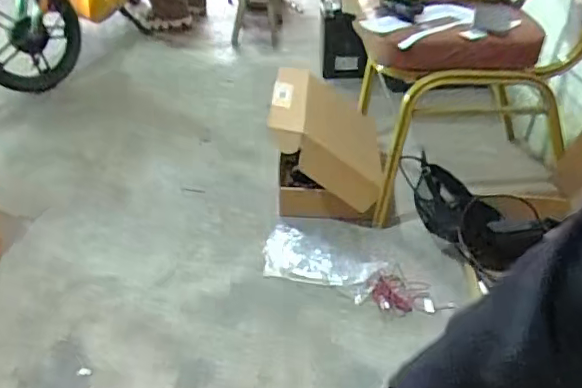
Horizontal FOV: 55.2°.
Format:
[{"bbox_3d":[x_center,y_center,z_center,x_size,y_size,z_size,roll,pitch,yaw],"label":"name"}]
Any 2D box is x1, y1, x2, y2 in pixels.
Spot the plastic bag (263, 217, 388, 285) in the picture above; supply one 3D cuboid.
[{"bbox_3d":[0.080,0.121,1.248,0.257,0.069,0.204,7,38,12],"label":"plastic bag"}]

